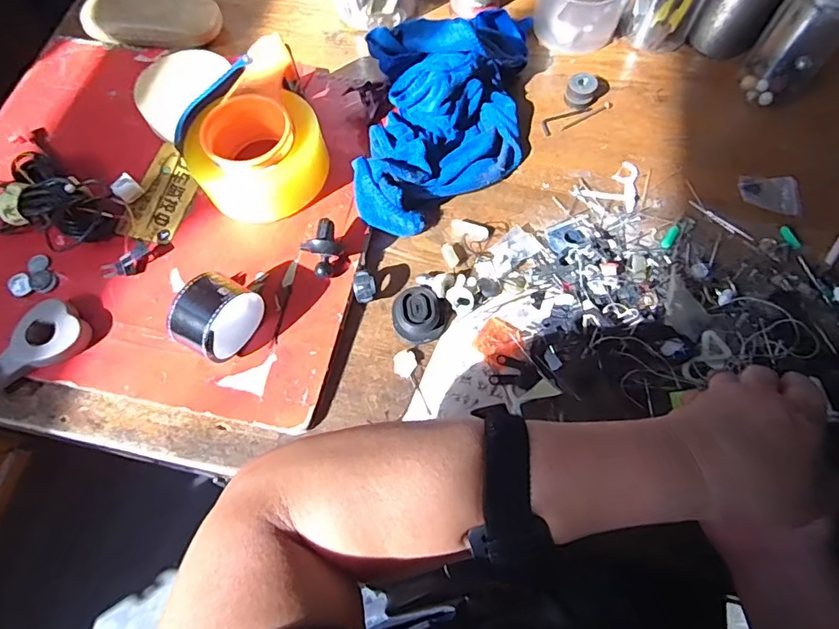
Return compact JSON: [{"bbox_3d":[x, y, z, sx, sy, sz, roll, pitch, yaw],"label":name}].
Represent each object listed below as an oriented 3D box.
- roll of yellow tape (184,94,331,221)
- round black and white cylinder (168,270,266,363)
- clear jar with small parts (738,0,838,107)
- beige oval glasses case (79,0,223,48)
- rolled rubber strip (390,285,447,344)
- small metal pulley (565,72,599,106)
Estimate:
[{"bbox_3d":[-0.145,-0.146,0.460,0.118,0.063,0.103,-39,70,-14],"label":"roll of yellow tape"},{"bbox_3d":[-0.162,0.003,0.400,0.049,0.054,0.063,18,68,10],"label":"round black and white cylinder"},{"bbox_3d":[0.363,-0.264,0.470,0.063,0.123,0.060,36,72,16],"label":"clear jar with small parts"},{"bbox_3d":[-0.303,-0.338,0.568,0.151,0.022,0.070,3,66,4],"label":"beige oval glasses case"},{"bbox_3d":[-0.002,-0.001,0.427,0.043,0.015,0.049,-23,67,-8],"label":"rolled rubber strip"},{"bbox_3d":[0.170,-0.234,0.523,0.027,0.021,0.029,-1,66,2],"label":"small metal pulley"}]

